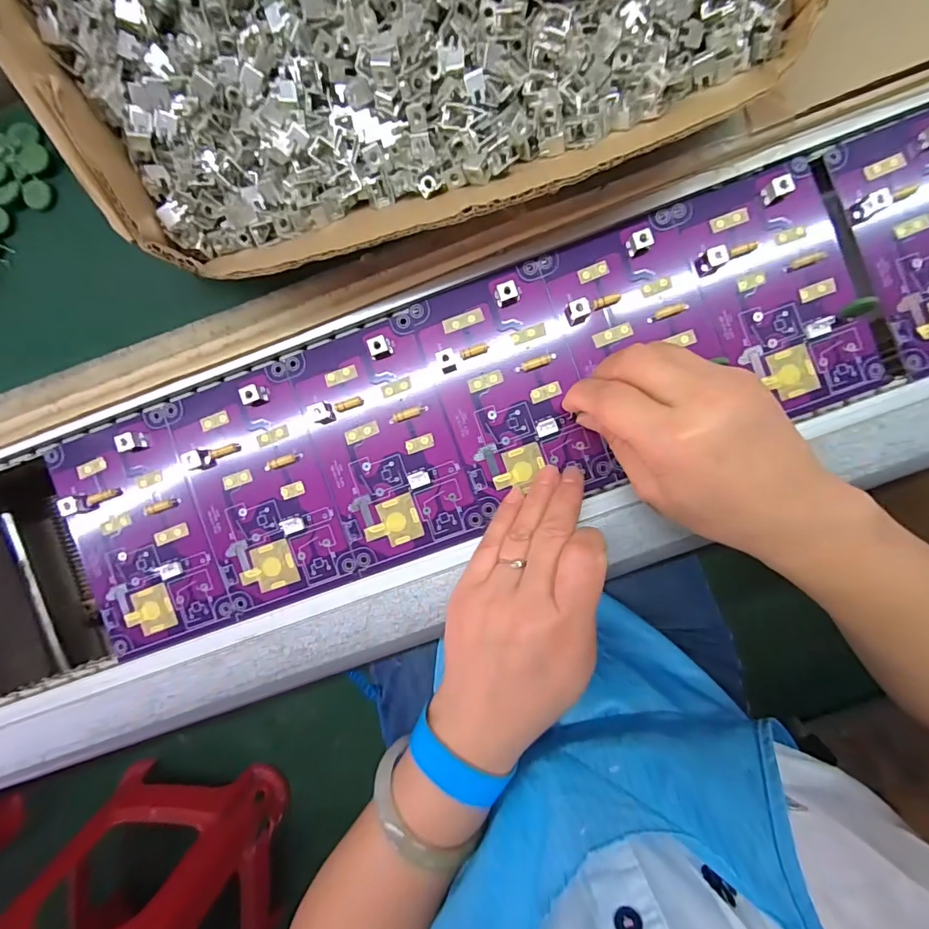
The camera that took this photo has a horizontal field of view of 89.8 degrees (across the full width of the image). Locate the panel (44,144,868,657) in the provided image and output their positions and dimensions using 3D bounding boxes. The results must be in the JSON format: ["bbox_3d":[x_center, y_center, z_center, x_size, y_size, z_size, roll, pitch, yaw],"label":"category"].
[{"bbox_3d":[-0.012,-0.031,0.284,0.493,0.011,0.150,-23,91,3],"label":"panel"}]

